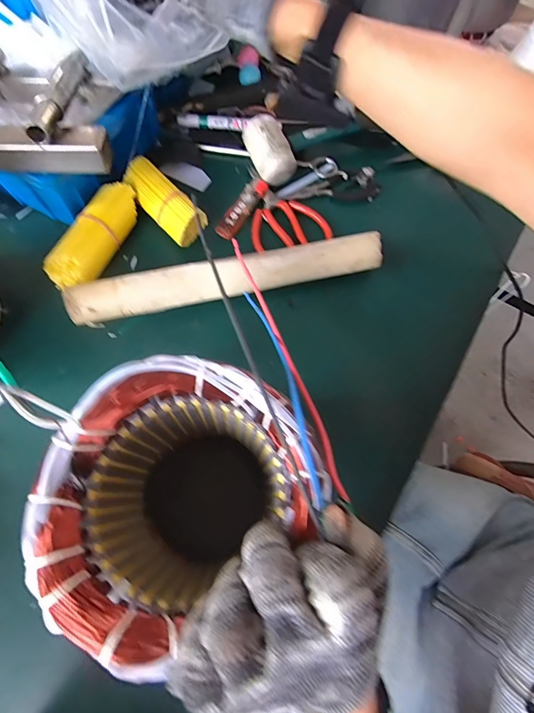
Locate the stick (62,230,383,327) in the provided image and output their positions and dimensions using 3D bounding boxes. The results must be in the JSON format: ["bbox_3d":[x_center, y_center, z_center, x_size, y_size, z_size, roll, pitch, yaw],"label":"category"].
[{"bbox_3d":[-0.037,-0.085,0.387,0.336,0.039,0.043,-14,69,-8],"label":"stick"}]

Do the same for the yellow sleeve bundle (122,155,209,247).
[{"bbox_3d":[-0.123,-0.184,0.424,0.046,0.037,0.115,-42,76,-17],"label":"yellow sleeve bundle"}]

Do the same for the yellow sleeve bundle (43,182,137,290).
[{"bbox_3d":[-0.191,-0.134,0.404,0.048,0.042,0.132,24,69,7],"label":"yellow sleeve bundle"}]

